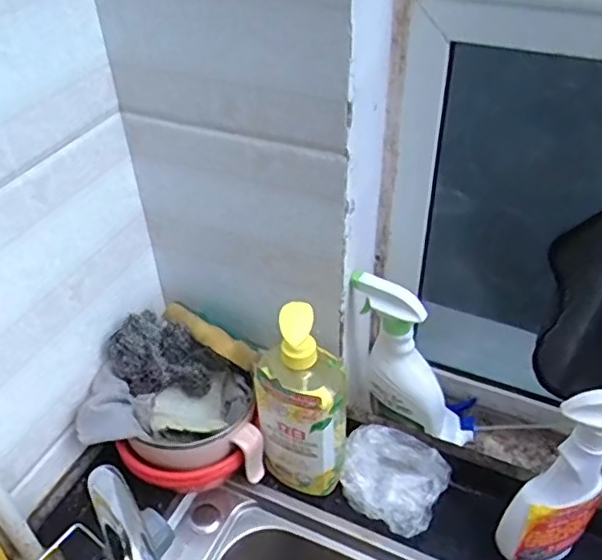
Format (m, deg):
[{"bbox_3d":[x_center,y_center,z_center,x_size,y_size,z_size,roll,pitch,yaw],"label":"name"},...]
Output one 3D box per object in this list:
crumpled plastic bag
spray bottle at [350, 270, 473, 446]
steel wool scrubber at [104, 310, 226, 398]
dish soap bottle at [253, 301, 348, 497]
[{"bbox_3d":[0.106,0.228,0.720,0.117,0.056,0.089,22,46,24],"label":"crumpled plastic bag"},{"bbox_3d":[0.123,0.108,0.714,0.086,0.279,0.070,-24,31,3],"label":"spray bottle"},{"bbox_3d":[-0.165,0.090,0.722,0.119,0.099,0.059,-3,41,-2],"label":"steel wool scrubber"},{"bbox_3d":[0.001,0.135,0.665,0.095,0.256,0.063,0,41,2],"label":"dish soap bottle"}]

